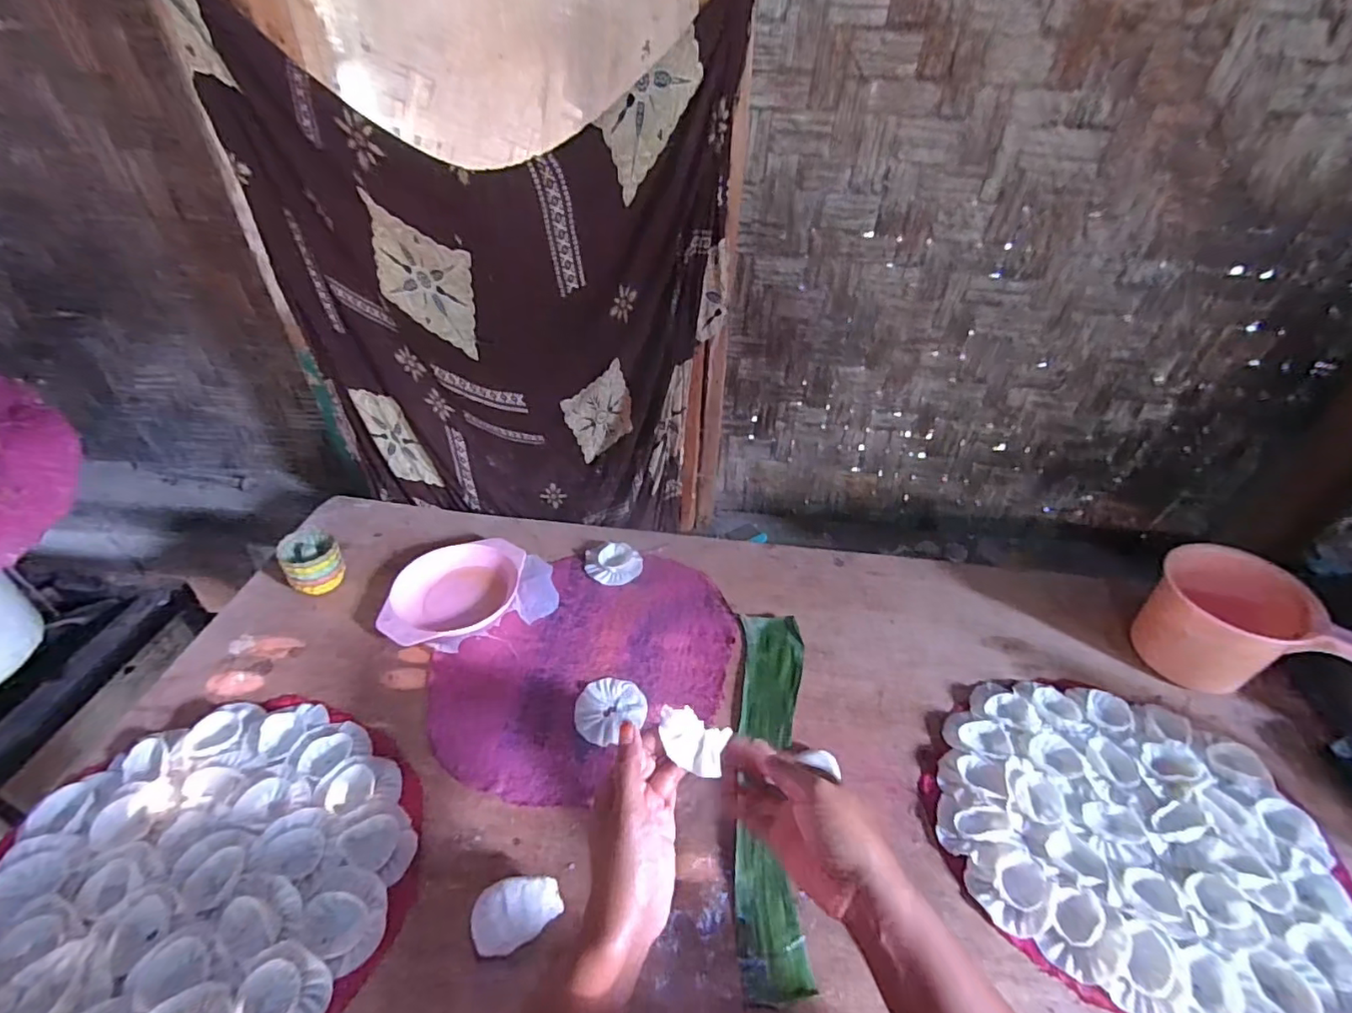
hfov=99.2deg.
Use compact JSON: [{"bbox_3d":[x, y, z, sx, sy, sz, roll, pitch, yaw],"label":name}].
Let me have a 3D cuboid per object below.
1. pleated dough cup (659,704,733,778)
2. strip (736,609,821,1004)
[{"bbox_3d":[0.015,0.177,0.433,0.054,0.036,0.034,2,36,-1],"label":"pleated dough cup"},{"bbox_3d":[0.099,0.264,0.588,0.069,0.009,0.373,5,41,4],"label":"strip"}]

